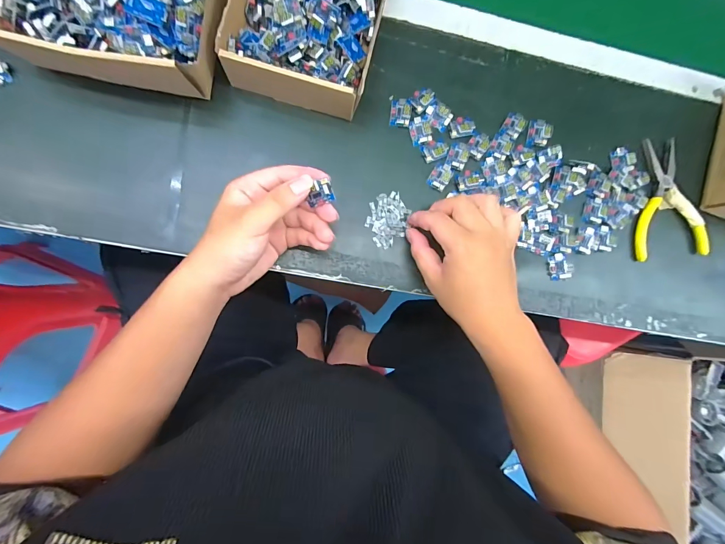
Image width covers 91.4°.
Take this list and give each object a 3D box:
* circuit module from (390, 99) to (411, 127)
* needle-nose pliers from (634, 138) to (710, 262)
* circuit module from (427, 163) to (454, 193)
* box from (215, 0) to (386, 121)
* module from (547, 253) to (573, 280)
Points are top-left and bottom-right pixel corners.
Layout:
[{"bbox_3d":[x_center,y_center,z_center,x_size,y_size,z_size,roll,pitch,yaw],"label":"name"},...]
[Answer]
[{"bbox_3d":[0.043,-0.179,0.395,0.022,0.005,0.031,9,86,-7],"label":"circuit module"},{"bbox_3d":[0.370,-0.090,0.430,0.093,0.015,0.144,-6,88,-8],"label":"needle-nose pliers"},{"bbox_3d":[0.087,-0.106,0.397,0.022,0.011,0.025,33,83,-5],"label":"circuit module"},{"bbox_3d":[-0.054,-0.264,0.365,0.140,0.056,0.177,14,85,-7],"label":"box"},{"bbox_3d":[0.230,-0.006,0.410,0.027,0.006,0.030,-4,88,-8],"label":"module"}]

